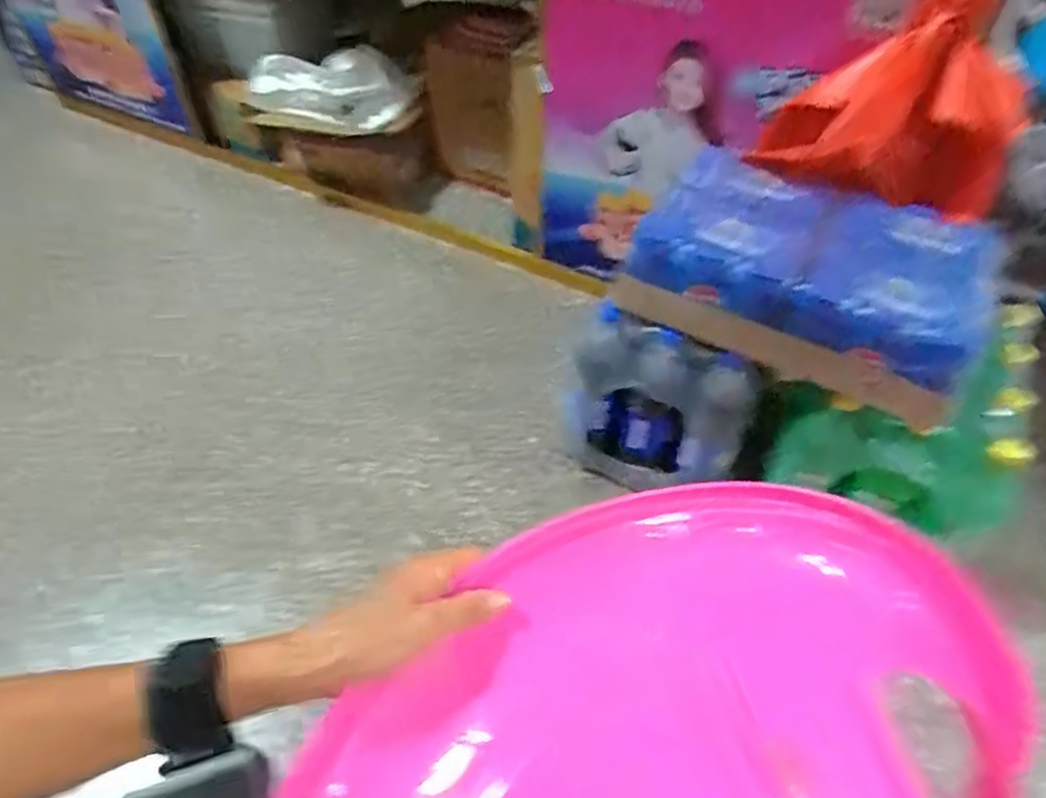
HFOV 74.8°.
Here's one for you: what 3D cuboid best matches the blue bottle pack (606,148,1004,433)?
[{"bbox_3d":[0.340,-0.148,0.833,0.383,0.133,0.226,24,53,17],"label":"blue bottle pack"}]

